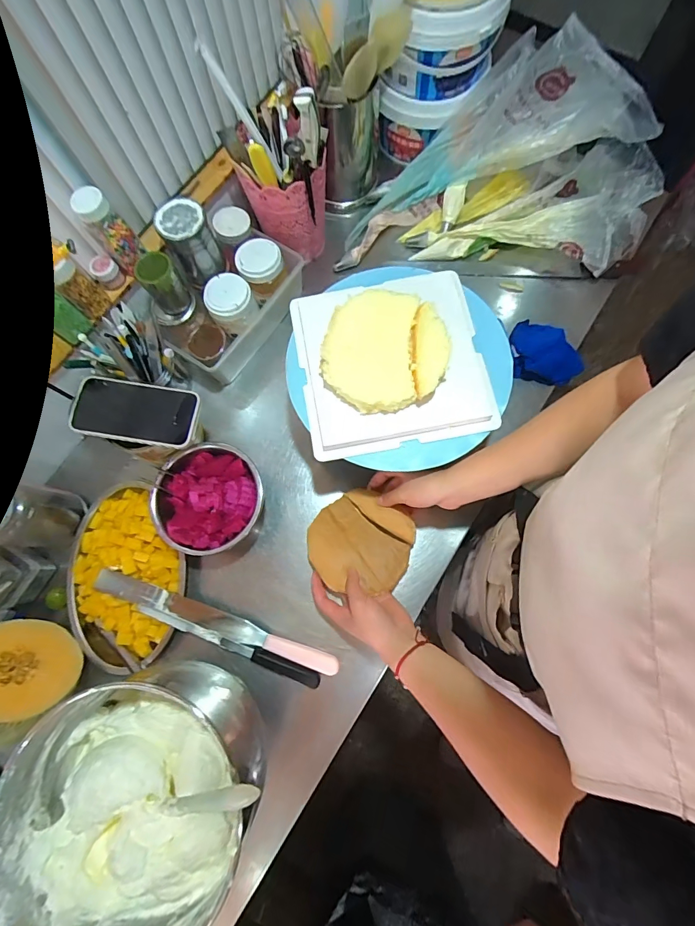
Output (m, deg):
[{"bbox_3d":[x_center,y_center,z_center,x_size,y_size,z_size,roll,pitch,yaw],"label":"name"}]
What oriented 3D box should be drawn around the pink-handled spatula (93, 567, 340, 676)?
[{"bbox_3d":[-0.186,0.224,0.569,0.358,0.033,0.031,18,77,6],"label":"pink-handled spatula"}]

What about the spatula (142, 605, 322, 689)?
[{"bbox_3d":[-0.166,0.252,0.562,0.268,0.015,0.021,21,78,7],"label":"spatula"}]

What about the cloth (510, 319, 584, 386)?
[{"bbox_3d":[0.321,-0.182,0.659,0.125,0.038,0.105,9,76,4],"label":"cloth"}]

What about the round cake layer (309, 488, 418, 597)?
[{"bbox_3d":[0.018,0.113,0.583,0.143,0.031,0.137,0,76,2],"label":"round cake layer"}]

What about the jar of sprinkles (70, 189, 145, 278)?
[{"bbox_3d":[-0.311,-0.304,0.533,0.049,0.104,0.043,-37,78,-7],"label":"jar of sprinkles"}]

